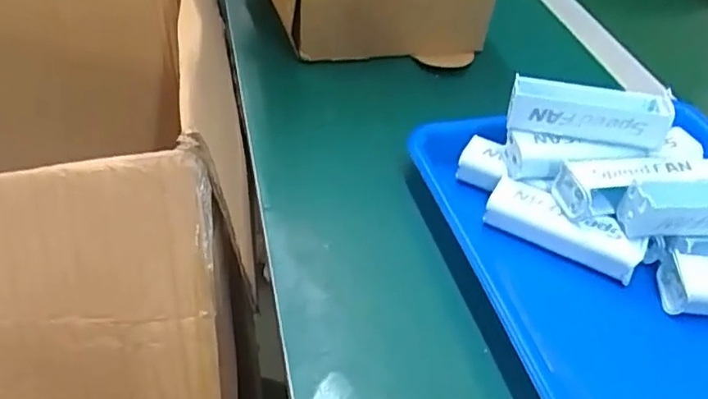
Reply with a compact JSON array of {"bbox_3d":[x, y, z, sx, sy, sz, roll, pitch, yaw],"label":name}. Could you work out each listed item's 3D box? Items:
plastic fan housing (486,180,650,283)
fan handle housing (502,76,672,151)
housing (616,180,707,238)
[{"bbox_3d":[0.139,0.018,0.412,0.099,0.021,0.030,25,47,20],"label":"plastic fan housing"},{"bbox_3d":[0.156,-0.058,0.416,0.100,0.034,0.024,12,44,8],"label":"fan handle housing"},{"bbox_3d":[0.223,0.005,0.390,0.103,0.031,0.028,0,44,-5],"label":"housing"}]

